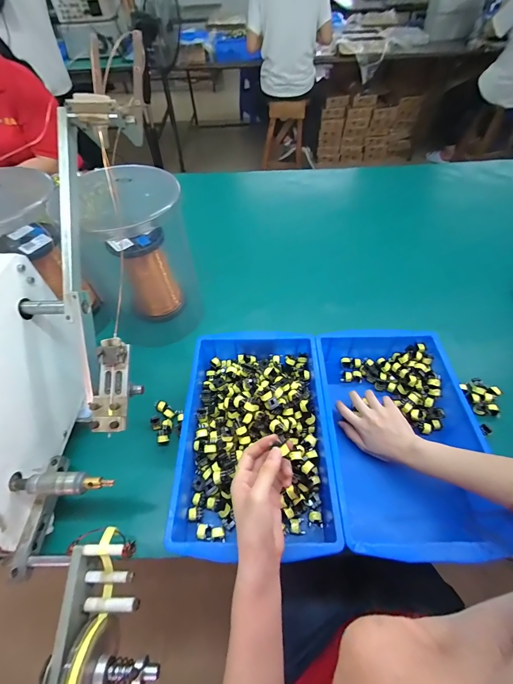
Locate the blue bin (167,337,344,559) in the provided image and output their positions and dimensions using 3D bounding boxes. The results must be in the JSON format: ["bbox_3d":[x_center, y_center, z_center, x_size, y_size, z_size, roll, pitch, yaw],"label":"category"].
[{"bbox_3d":[-0.003,0.144,0.517,0.231,0.086,0.366,0,54,2],"label":"blue bin"}]

